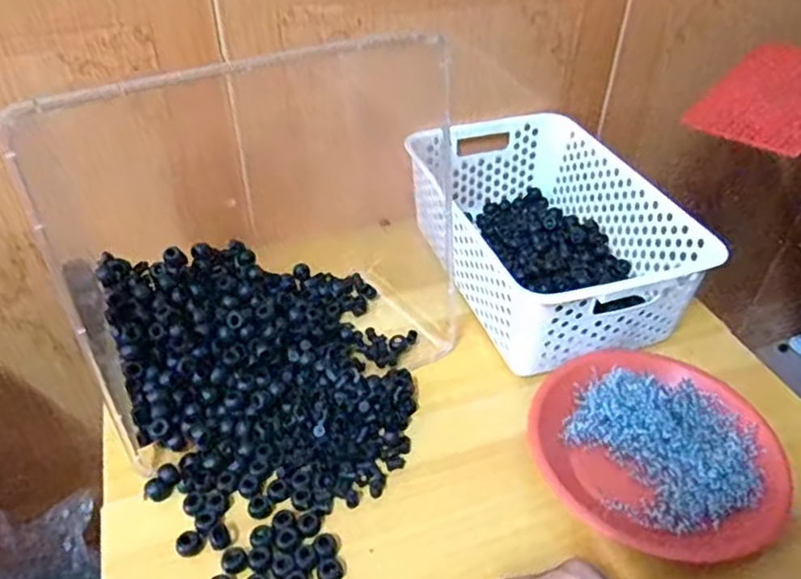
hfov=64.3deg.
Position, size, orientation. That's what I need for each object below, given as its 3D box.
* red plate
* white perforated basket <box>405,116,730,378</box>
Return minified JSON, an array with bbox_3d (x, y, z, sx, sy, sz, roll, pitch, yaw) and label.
[{"bbox_3d":[0.205,0.127,0.517,0.186,0.029,0.182,1,40,-1],"label":"red plate"},{"bbox_3d":[0.149,-0.066,0.673,0.201,0.096,0.307,-11,42,-14],"label":"white perforated basket"}]

